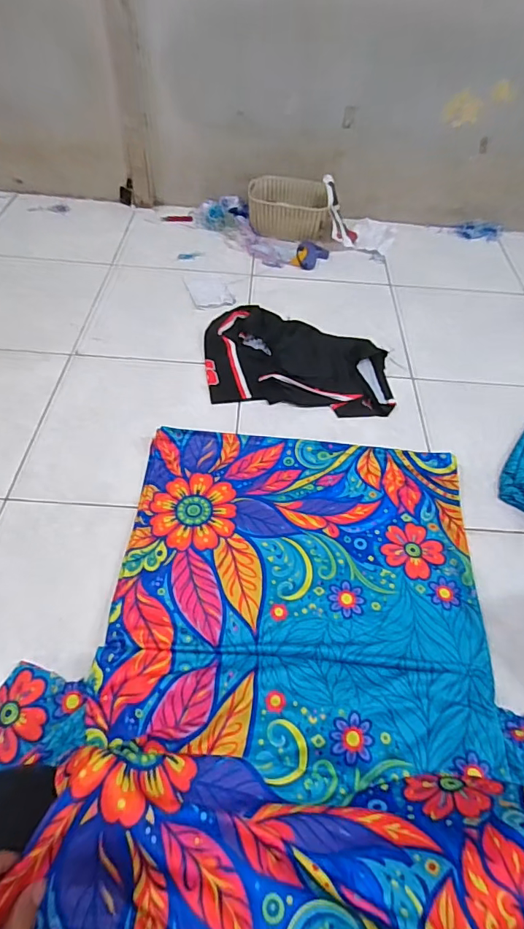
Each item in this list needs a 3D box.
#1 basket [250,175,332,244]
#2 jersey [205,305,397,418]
[{"bbox_3d":[0.078,-0.799,1.442,0.248,0.103,0.198,7,53,0],"label":"basket"},{"bbox_3d":[0.082,-0.250,1.076,0.434,0.039,0.304,6,53,0],"label":"jersey"}]

